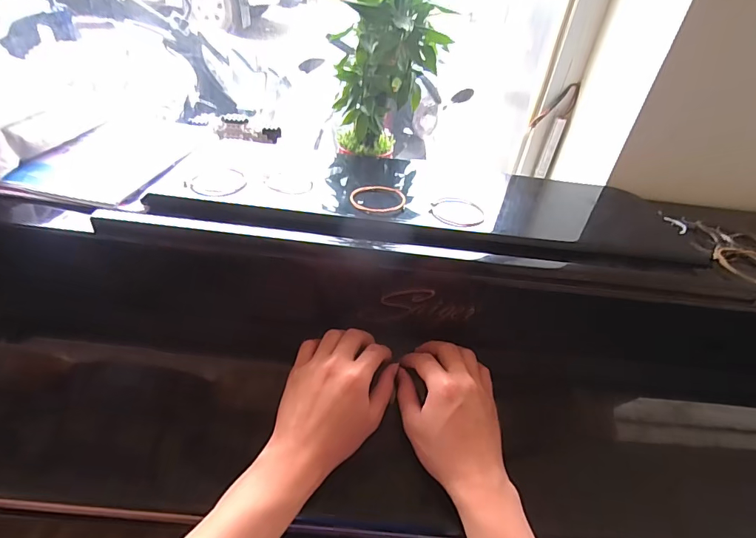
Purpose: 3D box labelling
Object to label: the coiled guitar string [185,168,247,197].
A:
[{"bbox_3d":[-0.175,-0.096,0.479,0.057,0.009,0.056,5,37,-4],"label":"coiled guitar string"}]

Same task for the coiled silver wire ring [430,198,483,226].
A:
[{"bbox_3d":[0.089,-0.063,0.485,0.057,0.007,0.056,5,37,-4],"label":"coiled silver wire ring"}]

